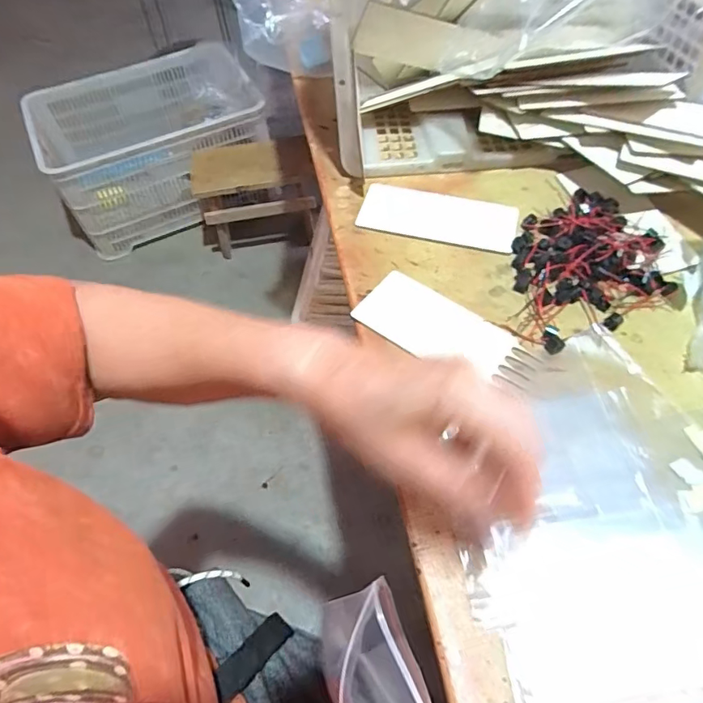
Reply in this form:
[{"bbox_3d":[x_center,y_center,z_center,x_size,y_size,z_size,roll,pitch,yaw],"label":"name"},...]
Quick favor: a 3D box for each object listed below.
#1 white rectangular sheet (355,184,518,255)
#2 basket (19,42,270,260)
[{"bbox_3d":[0.084,-0.132,0.479,0.146,0.006,0.067,15,58,10],"label":"white rectangular sheet"},{"bbox_3d":[-0.577,-0.602,1.441,0.554,0.275,0.390,-23,59,-12],"label":"basket"}]

